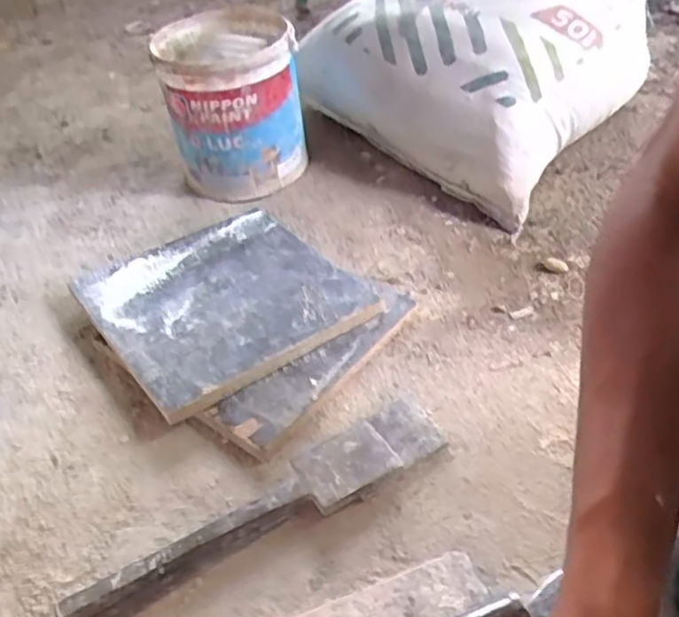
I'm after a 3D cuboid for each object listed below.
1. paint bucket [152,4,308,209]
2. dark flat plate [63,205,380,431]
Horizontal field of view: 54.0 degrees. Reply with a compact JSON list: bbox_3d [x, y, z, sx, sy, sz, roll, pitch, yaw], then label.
[{"bbox_3d":[-0.139,-0.274,0.893,0.178,0.186,0.186,-7,44,-6],"label":"paint bucket"},{"bbox_3d":[-0.125,-0.015,0.722,0.250,0.016,0.239,-26,49,-27],"label":"dark flat plate"}]

